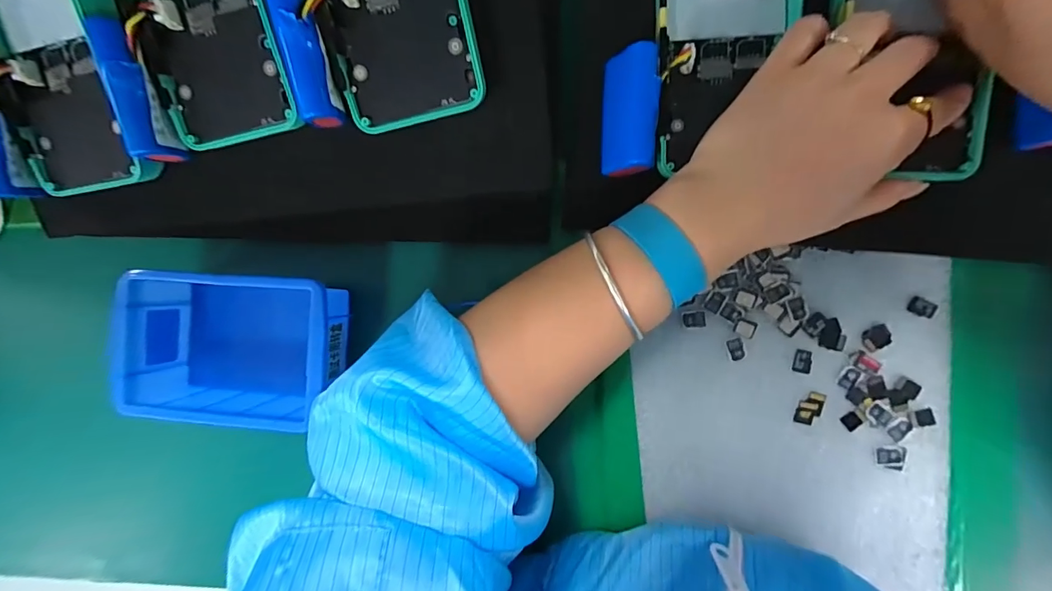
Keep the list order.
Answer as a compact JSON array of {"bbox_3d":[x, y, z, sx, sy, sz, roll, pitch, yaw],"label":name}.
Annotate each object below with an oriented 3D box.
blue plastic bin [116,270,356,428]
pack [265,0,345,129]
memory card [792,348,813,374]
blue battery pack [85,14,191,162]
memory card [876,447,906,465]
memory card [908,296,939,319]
[{"bbox_3d":[-0.198,0.038,0.314,0.141,0.070,0.104,10,91,3],"label":"blue plastic bin"},{"bbox_3d":[-0.112,-0.123,0.223,0.021,0.019,0.070,-9,111,3],"label":"pack"},{"bbox_3d":[0.179,0.043,0.285,0.011,0.004,0.015,13,94,9],"label":"memory card"},{"bbox_3d":[-0.208,-0.108,0.236,0.019,0.023,0.070,-8,110,3],"label":"blue battery pack"},{"bbox_3d":[0.230,0.101,0.279,0.016,0.004,0.010,-11,84,13],"label":"memory card"},{"bbox_3d":[0.248,0.008,0.276,0.015,0.004,0.010,28,97,10],"label":"memory card"}]

